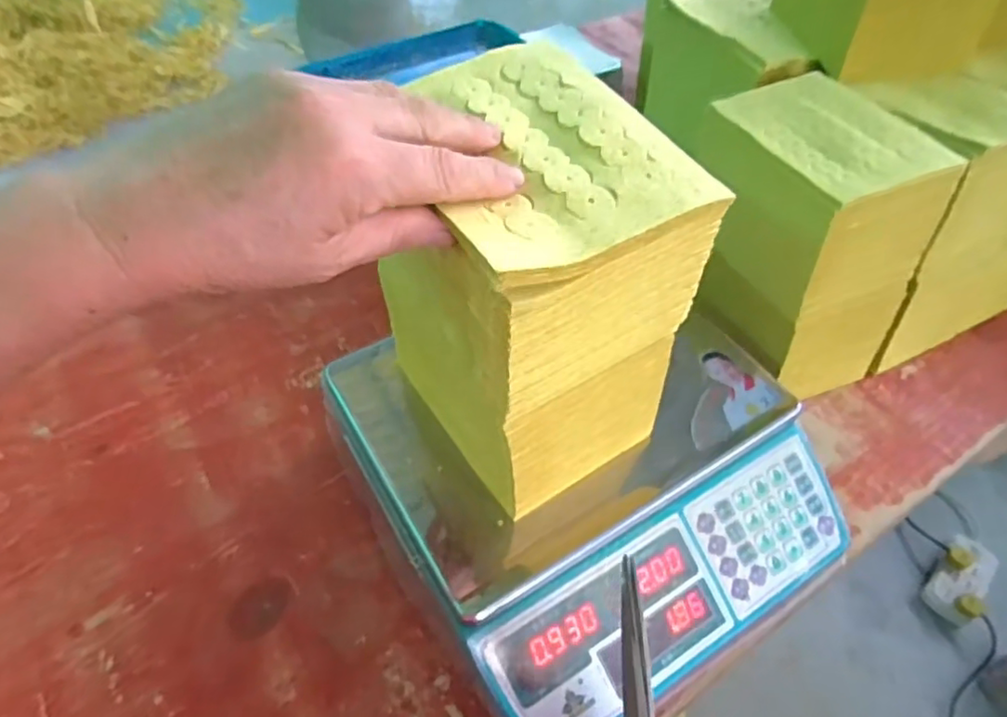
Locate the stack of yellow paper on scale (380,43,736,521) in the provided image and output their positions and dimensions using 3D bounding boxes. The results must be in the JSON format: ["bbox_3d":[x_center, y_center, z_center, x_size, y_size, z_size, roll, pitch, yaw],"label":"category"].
[{"bbox_3d":[0.015,-0.039,0.368,0.122,0.211,0.152,-24,54,-19],"label":"stack of yellow paper on scale"}]

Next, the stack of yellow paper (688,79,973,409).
[{"bbox_3d":[0.264,-0.099,0.559,0.121,0.231,0.179,-20,55,-17],"label":"stack of yellow paper"}]

